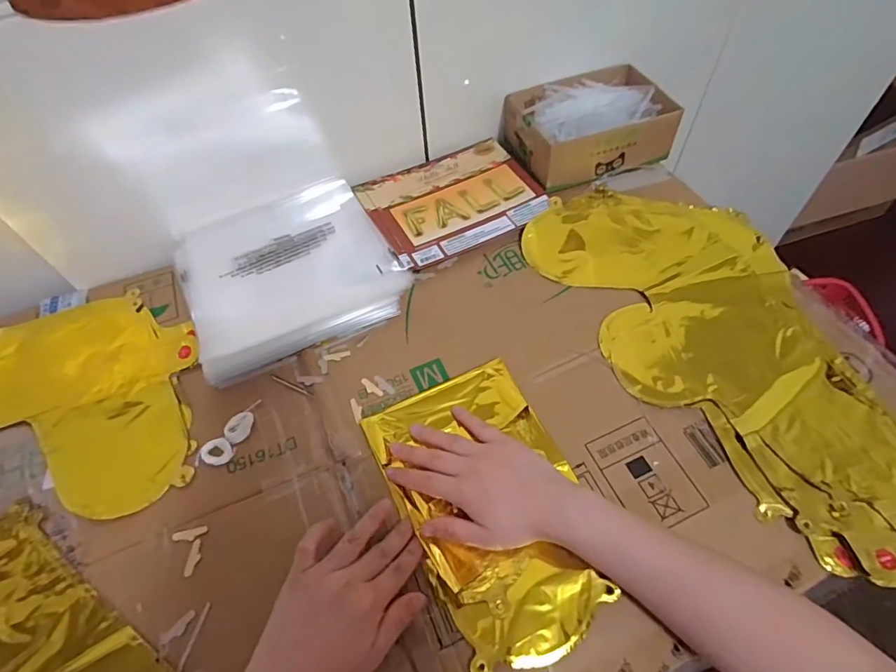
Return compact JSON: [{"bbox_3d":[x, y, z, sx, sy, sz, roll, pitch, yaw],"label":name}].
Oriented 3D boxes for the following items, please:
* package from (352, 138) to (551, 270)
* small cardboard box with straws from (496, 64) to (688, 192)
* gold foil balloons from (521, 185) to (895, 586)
[{"bbox_3d":[0.005,-0.172,0.619,0.201,0.015,0.166,-24,59,-13],"label":"package"},{"bbox_3d":[0.183,-0.275,0.646,0.190,0.062,0.148,-22,58,-12],"label":"small cardboard box with straws"},{"bbox_3d":[0.272,-0.003,0.496,0.227,0.012,0.452,-21,58,-11],"label":"gold foil balloons"}]

